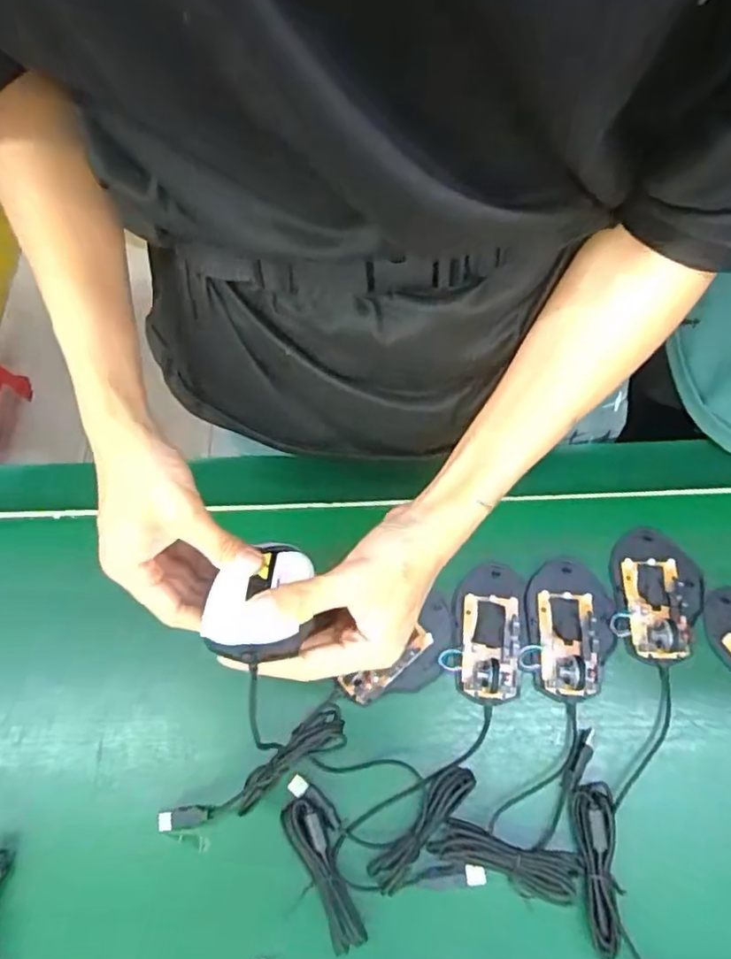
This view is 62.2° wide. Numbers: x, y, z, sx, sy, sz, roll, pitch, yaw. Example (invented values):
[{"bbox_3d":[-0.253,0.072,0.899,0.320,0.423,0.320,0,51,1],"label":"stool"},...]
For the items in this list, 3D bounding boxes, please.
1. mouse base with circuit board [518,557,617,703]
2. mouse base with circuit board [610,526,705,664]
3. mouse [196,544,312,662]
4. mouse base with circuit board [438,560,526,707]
[{"bbox_3d":[0.168,0.118,0.490,0.074,0.025,0.110,9,67,6],"label":"mouse base with circuit board"},{"bbox_3d":[0.245,0.092,0.501,0.074,0.019,0.111,5,67,5],"label":"mouse base with circuit board"},{"bbox_3d":[-0.058,0.067,0.348,0.057,0.033,0.071,3,67,4],"label":"mouse"},{"bbox_3d":[0.100,0.122,0.495,0.061,0.021,0.110,13,68,8],"label":"mouse base with circuit board"}]

